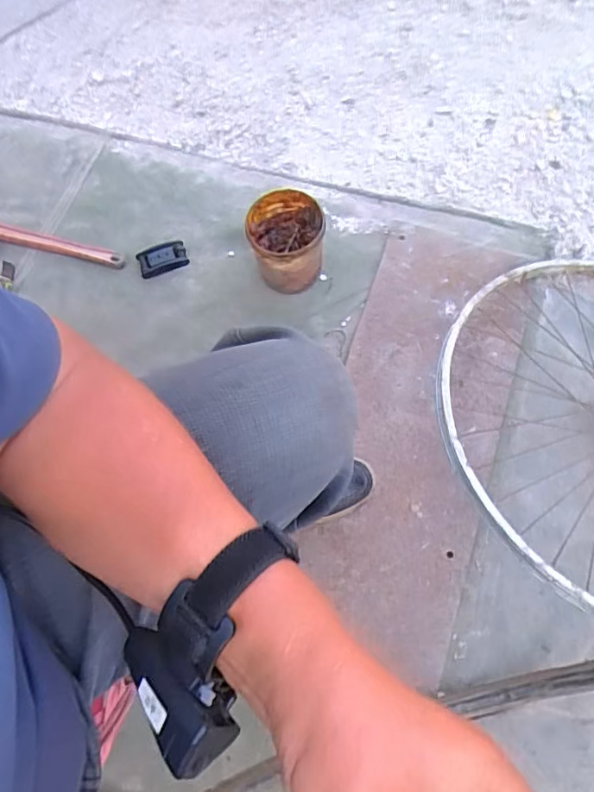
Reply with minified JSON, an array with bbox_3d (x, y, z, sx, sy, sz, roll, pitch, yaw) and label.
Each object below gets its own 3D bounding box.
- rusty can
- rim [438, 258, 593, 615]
[{"bbox_3d":[-0.019,-0.257,0.910,0.119,0.128,0.132,-10,71,-1],"label":"rusty can"},{"bbox_3d":[0.484,0.018,0.730,0.561,0.092,0.563,-5,63,-6],"label":"rim"}]

